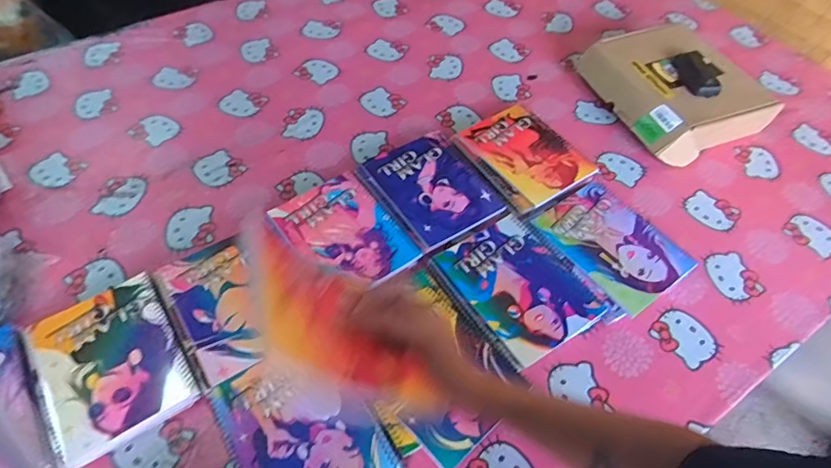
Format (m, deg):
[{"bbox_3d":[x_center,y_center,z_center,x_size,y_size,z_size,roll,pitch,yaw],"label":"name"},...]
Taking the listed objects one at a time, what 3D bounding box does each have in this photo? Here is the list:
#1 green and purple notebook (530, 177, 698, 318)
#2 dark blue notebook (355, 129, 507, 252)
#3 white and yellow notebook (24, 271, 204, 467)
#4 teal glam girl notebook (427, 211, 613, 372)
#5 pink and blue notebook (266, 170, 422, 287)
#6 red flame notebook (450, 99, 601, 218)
[{"bbox_3d":[0.294,0.010,0.737,0.157,0.011,0.198,-31,61,-24],"label":"green and purple notebook"},{"bbox_3d":[0.024,-0.073,0.792,0.163,0.024,0.199,-30,59,-21],"label":"dark blue notebook"},{"bbox_3d":[-0.369,0.157,0.610,0.154,0.027,0.203,-30,59,-21],"label":"white and yellow notebook"},{"bbox_3d":[0.142,0.066,0.689,0.172,0.010,0.198,-31,60,-22],"label":"teal glam girl notebook"},{"bbox_3d":[-0.102,-0.005,0.724,0.149,0.017,0.201,-31,62,-23],"label":"pink and blue notebook"},{"bbox_3d":[0.182,-0.135,0.841,0.170,0.017,0.202,-29,59,-20],"label":"red flame notebook"}]

